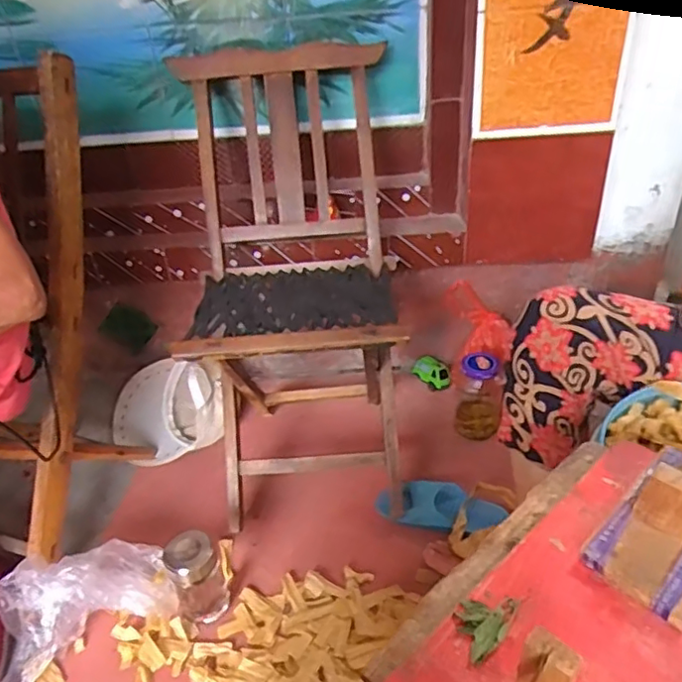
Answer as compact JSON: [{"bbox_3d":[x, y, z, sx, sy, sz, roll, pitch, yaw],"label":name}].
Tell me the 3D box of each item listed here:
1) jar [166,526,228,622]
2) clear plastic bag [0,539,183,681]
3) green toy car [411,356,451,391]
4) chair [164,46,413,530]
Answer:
[{"bbox_3d":[-0.217,0.367,0.928,0.068,0.165,0.067,-3,36,2],"label":"jar"},{"bbox_3d":[-0.394,0.390,0.898,0.275,0.169,0.122,-20,38,-20],"label":"clear plastic bag"},{"bbox_3d":[0.211,0.073,1.390,0.087,0.053,0.055,20,42,30],"label":"green toy car"},{"bbox_3d":[-0.080,-0.108,1.082,0.338,0.647,0.522,-5,36,-1],"label":"chair"}]

